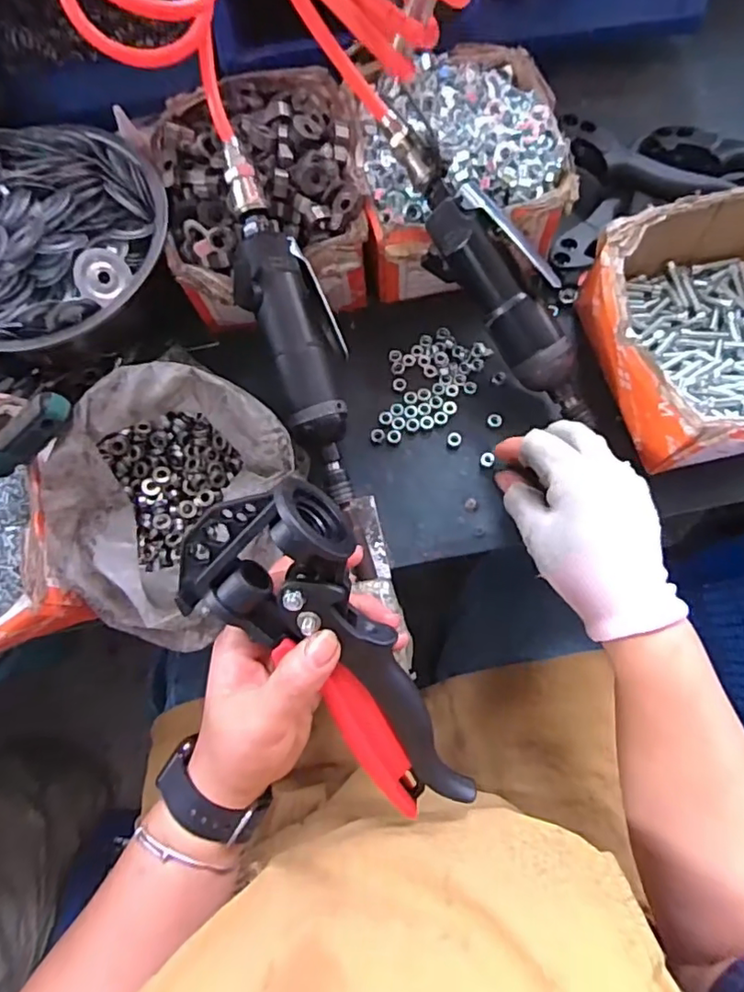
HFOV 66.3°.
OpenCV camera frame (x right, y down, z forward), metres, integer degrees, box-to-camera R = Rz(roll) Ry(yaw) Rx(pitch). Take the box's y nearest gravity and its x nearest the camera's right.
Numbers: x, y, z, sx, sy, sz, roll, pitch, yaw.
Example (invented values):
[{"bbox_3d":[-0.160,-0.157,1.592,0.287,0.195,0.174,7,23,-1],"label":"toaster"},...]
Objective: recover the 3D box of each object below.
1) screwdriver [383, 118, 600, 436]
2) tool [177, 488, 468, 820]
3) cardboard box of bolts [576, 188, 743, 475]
[{"bbox_3d":[0.081,-0.147,0.378,0.045,0.042,0.222,-35,97,-8],"label":"screwdriver"},{"bbox_3d":[-0.016,0.090,0.288,0.084,0.045,0.200,-33,107,-7],"label":"tool"},{"bbox_3d":[0.231,-0.105,0.383,0.150,0.077,0.163,-10,74,-1],"label":"cardboard box of bolts"}]

